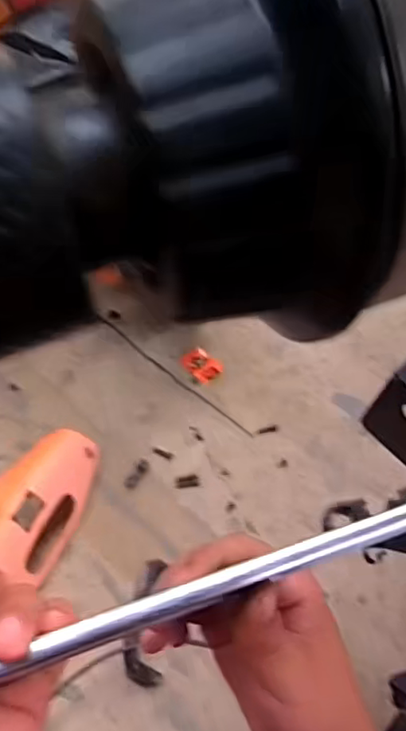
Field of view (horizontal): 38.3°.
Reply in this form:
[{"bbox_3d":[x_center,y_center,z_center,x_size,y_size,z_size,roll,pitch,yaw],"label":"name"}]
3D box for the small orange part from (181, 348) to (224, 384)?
[{"bbox_3d":[0.000,-0.004,1.065,0.054,0.008,0.070,-35,57,-25],"label":"small orange part"}]

